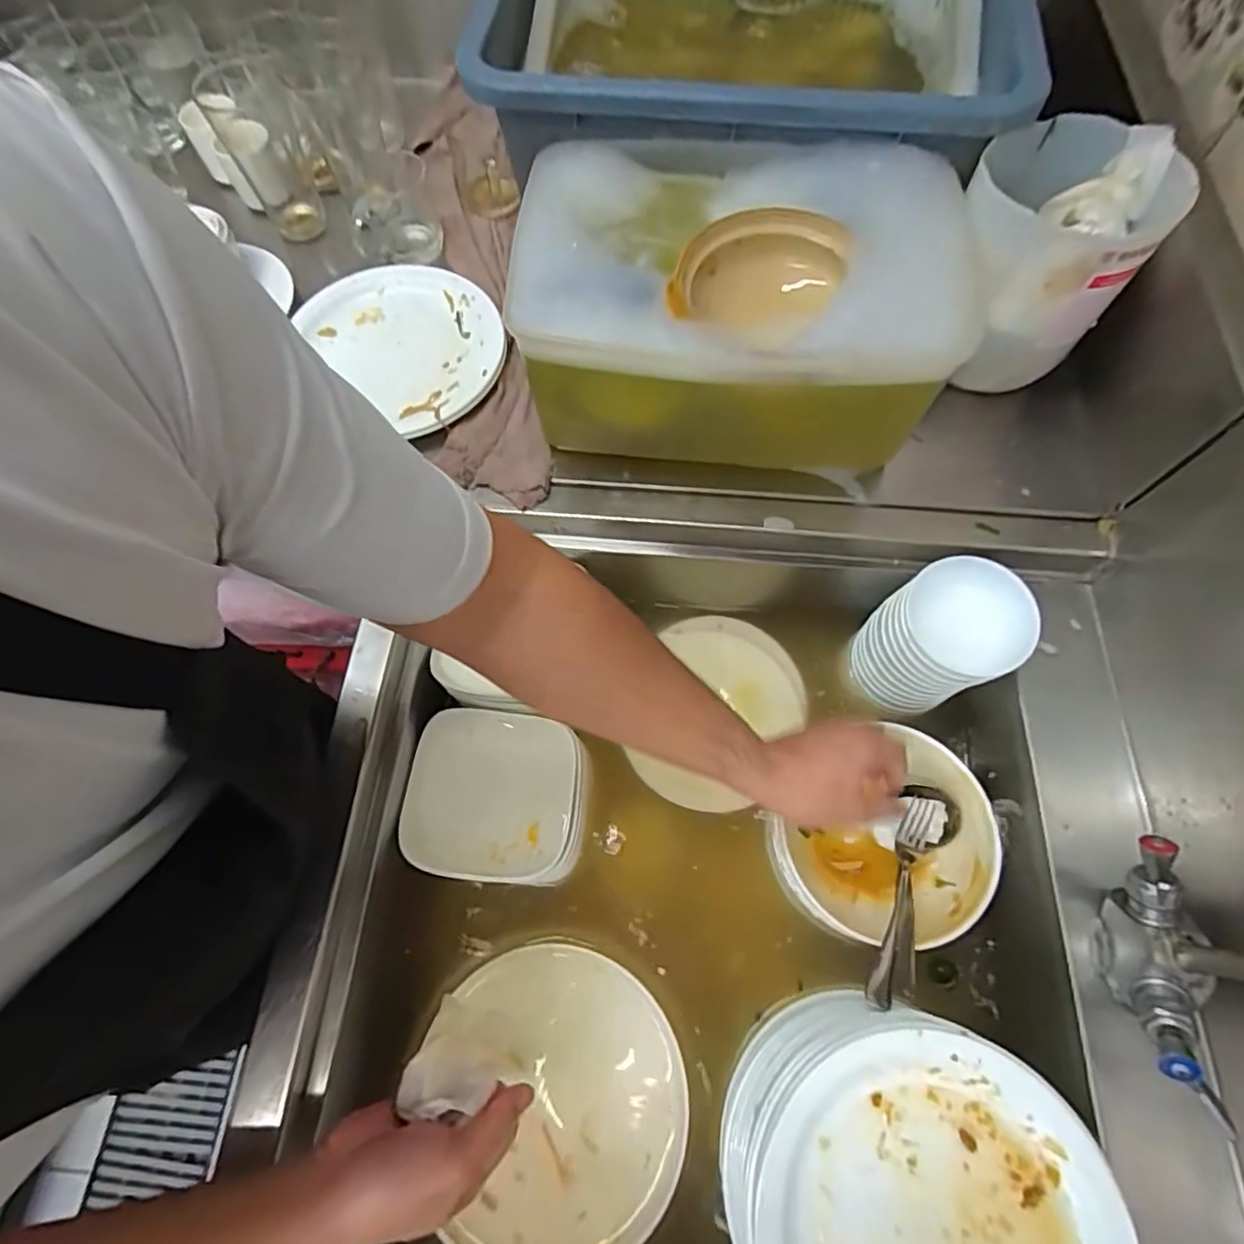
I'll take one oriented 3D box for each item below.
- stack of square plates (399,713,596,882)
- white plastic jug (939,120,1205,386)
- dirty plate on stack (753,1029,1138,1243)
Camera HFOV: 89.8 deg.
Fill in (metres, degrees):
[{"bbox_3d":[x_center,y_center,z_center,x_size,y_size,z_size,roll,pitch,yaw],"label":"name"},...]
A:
[{"bbox_3d":[-0.114,0.163,0.588,0.165,0.031,0.147,11,66,-12],"label":"stack of square plates"},{"bbox_3d":[0.373,-0.330,0.570,0.146,0.157,0.155,29,71,13],"label":"white plastic jug"},{"bbox_3d":[0.201,0.388,0.389,0.212,0.018,0.222,0,67,1],"label":"dirty plate on stack"}]

